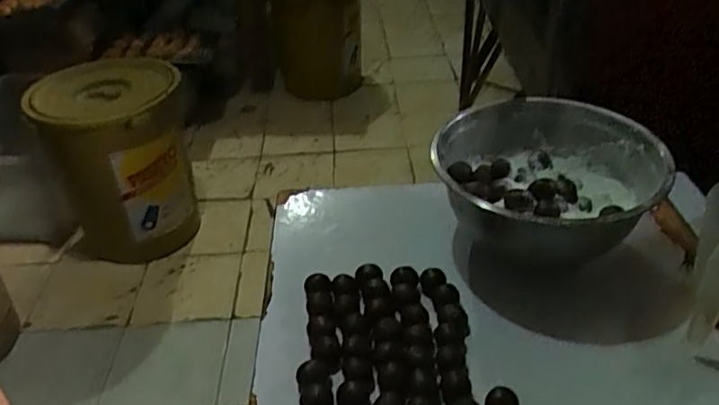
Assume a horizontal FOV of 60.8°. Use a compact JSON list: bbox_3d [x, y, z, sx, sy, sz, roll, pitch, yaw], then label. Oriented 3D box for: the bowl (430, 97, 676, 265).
[{"bbox_3d":[0.270,-0.033,0.902,0.312,0.113,0.314,0,36,2],"label":"bowl"}]

